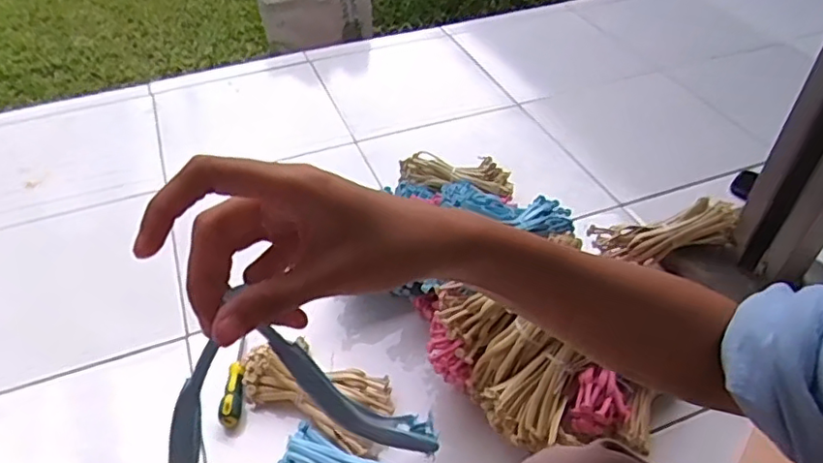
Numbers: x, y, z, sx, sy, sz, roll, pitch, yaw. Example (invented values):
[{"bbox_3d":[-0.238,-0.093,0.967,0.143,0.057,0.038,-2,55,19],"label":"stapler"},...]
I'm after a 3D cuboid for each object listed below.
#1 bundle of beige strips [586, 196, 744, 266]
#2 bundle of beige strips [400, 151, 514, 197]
[{"bbox_3d":[0.402,0.004,0.966,0.217,0.064,0.058,-14,40,23],"label":"bundle of beige strips"},{"bbox_3d":[0.079,-0.105,1.133,0.220,0.046,0.069,7,45,9],"label":"bundle of beige strips"}]

